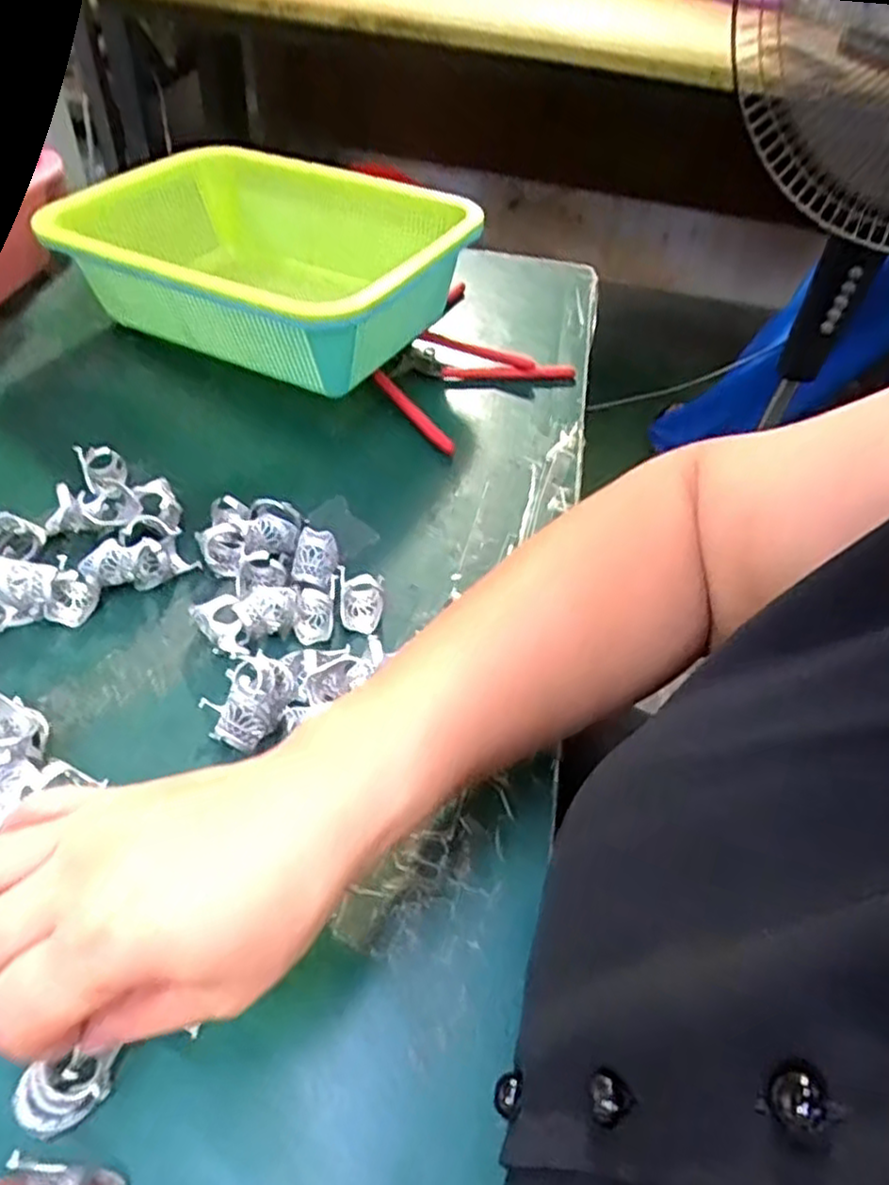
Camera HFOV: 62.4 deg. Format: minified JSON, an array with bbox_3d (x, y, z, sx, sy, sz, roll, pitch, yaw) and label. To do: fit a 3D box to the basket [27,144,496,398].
[{"bbox_3d":[-0.140,-0.229,0.520,0.283,0.091,0.185,23,51,14],"label":"basket"}]

